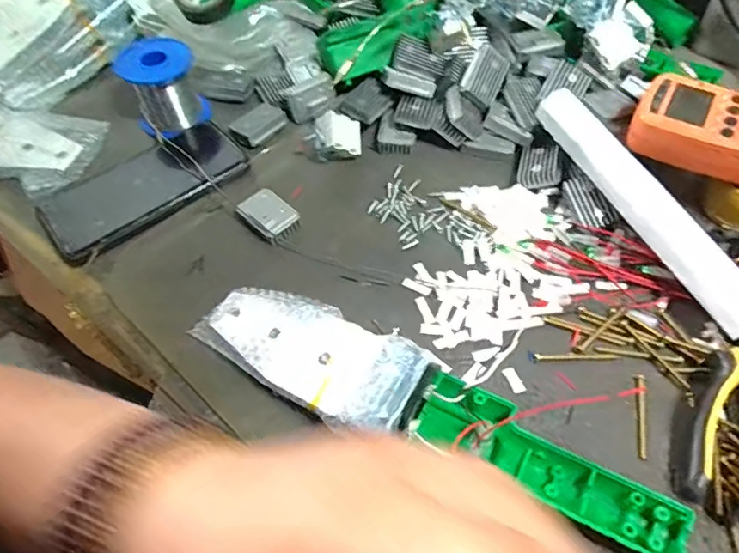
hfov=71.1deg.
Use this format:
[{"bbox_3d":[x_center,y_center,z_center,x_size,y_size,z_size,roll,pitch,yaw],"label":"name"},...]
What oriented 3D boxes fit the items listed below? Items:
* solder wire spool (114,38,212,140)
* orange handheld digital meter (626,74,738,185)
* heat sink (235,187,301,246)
[{"bbox_3d":[-0.184,-0.169,0.463,0.066,0.064,0.066,-21,59,-12],"label":"solder wire spool"},{"bbox_3d":[0.266,-0.106,0.385,0.127,0.028,0.070,26,61,17],"label":"orange handheld digital meter"},{"bbox_3d":[-0.082,-0.050,0.415,0.035,0.012,0.047,-39,64,-22],"label":"heat sink"}]

